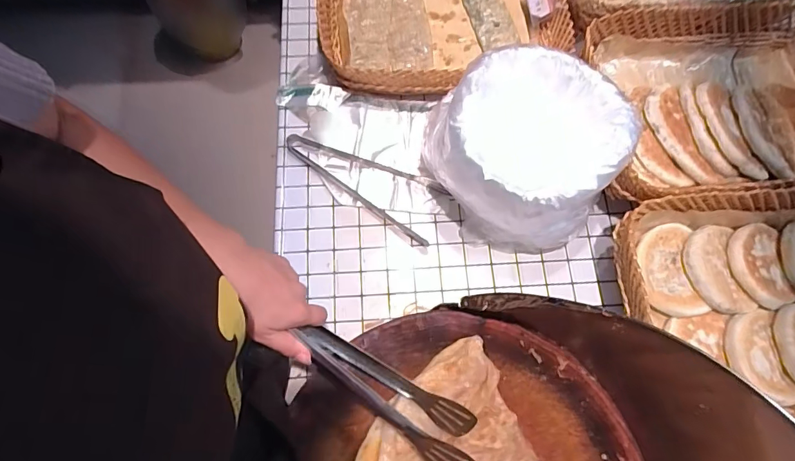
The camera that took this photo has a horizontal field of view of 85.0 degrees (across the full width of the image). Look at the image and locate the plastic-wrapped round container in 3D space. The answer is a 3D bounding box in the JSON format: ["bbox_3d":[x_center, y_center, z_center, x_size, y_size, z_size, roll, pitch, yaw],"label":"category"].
[{"bbox_3d":[0.169,-0.098,0.605,0.218,0.194,0.221,0,71,-1],"label":"plastic-wrapped round container"}]

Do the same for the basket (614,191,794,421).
[{"bbox_3d":[0.503,0.094,0.548,0.412,0.070,0.307,-3,72,-3],"label":"basket"}]

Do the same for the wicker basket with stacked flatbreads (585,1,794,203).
[{"bbox_3d":[0.485,-0.181,0.641,0.408,0.083,0.286,-4,72,-3],"label":"wicker basket with stacked flatbreads"}]

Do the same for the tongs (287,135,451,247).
[{"bbox_3d":[-0.046,-0.090,0.679,0.273,0.022,0.090,35,74,10],"label":"tongs"}]

